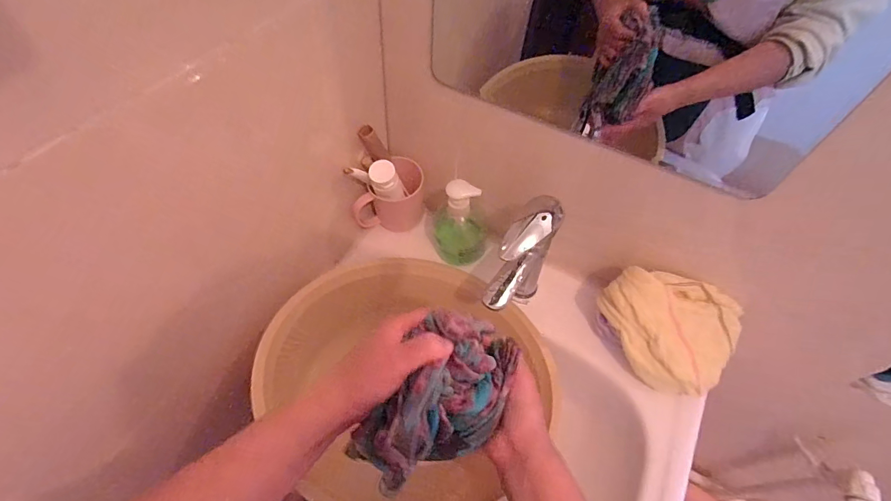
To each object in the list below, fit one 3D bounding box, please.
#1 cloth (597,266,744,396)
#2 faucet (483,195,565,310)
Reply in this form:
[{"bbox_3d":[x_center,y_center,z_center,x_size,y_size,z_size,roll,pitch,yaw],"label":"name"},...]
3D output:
[{"bbox_3d":[0.294,0.107,0.548,0.174,0.096,0.120,13,55,5],"label":"cloth"},{"bbox_3d":[0.096,0.036,0.556,0.057,0.186,0.135,24,57,13],"label":"faucet"}]

